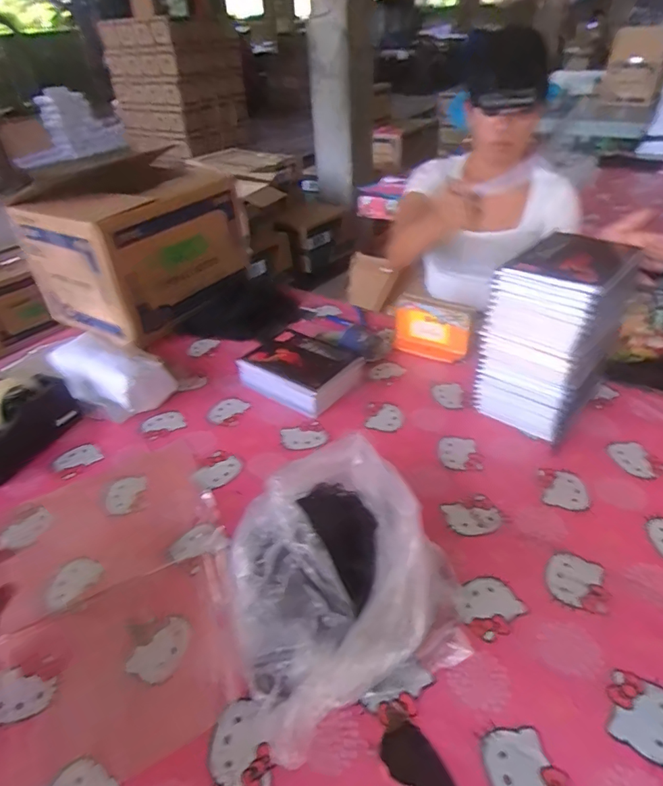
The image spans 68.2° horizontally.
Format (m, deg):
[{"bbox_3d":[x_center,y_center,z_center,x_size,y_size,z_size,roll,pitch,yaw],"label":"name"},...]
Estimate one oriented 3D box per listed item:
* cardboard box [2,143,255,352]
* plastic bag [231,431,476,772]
[{"bbox_3d":[-0.481,-0.366,1.245,0.360,0.310,0.429,23,44,30],"label":"cardboard box"},{"bbox_3d":[0.013,0.202,0.558,0.260,0.176,0.237,-21,40,-22],"label":"plastic bag"}]

